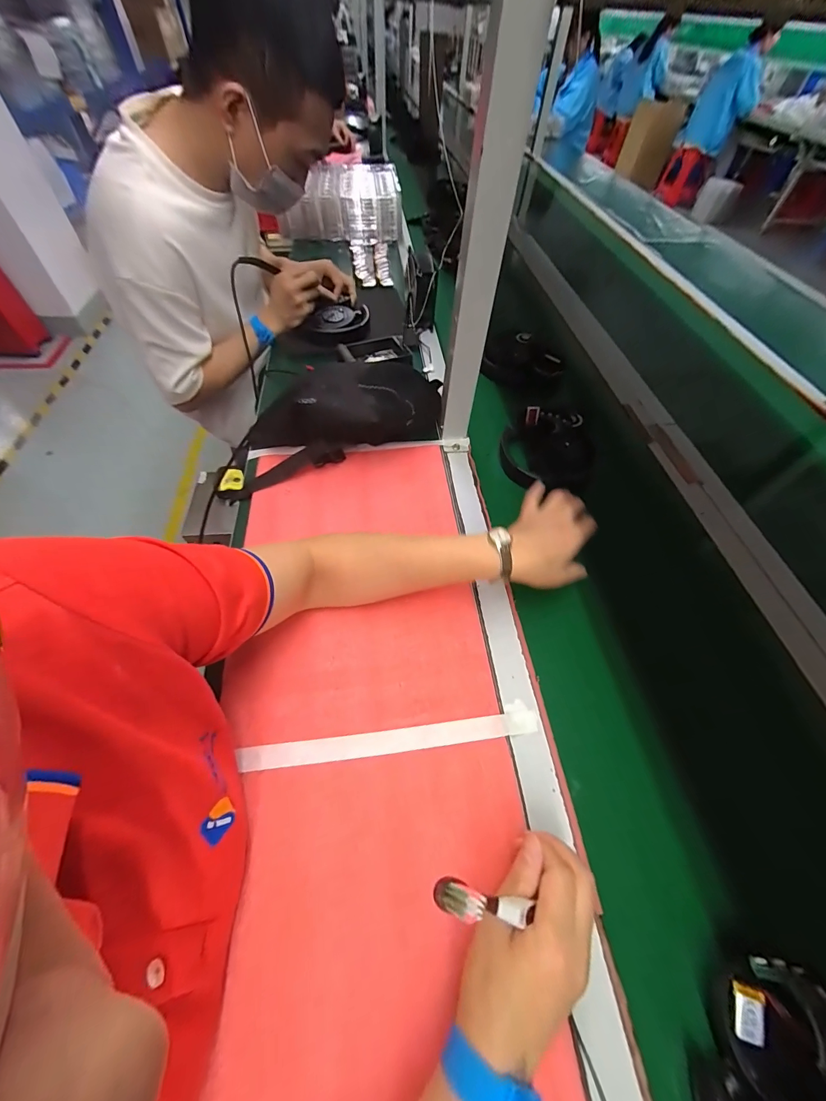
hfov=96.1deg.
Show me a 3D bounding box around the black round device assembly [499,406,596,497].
[{"bbox_3d":[0.209,-0.162,0.571,0.141,0.048,0.183,10,56,3],"label":"black round device assembly"}]

